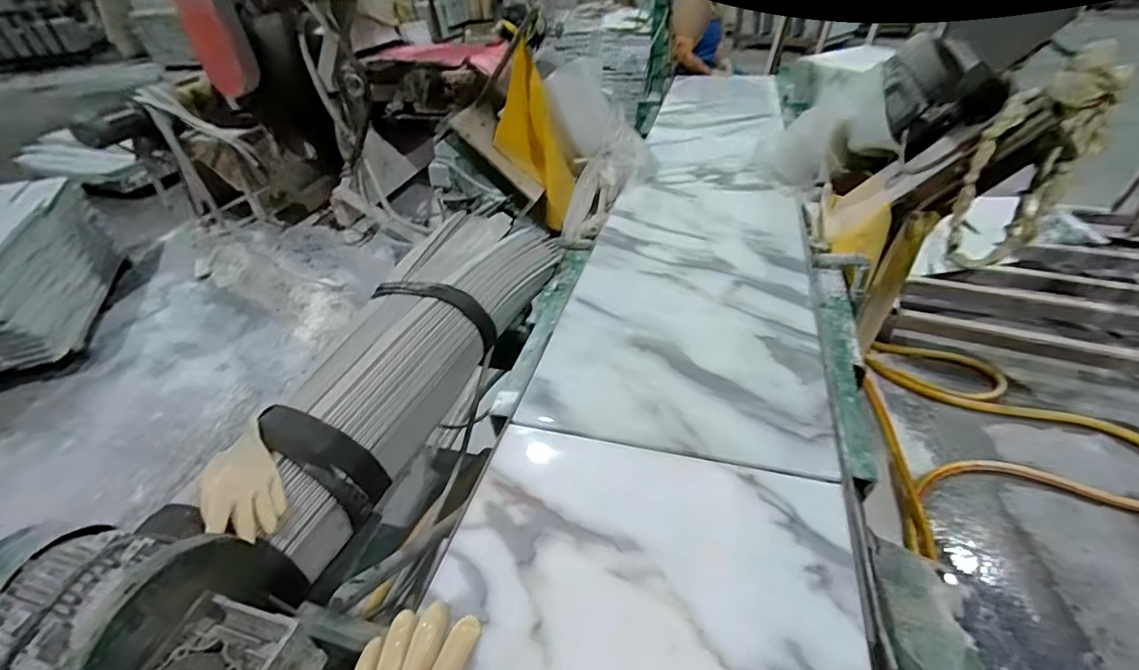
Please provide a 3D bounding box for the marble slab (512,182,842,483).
[{"bbox_3d":[0.253,-0.115,1.028,0.446,0.014,0.892,8,41,14],"label":"marble slab"}]

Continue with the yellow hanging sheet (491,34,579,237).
[{"bbox_3d":[-0.102,-0.513,1.361,0.163,0.462,0.087,-24,18,-17],"label":"yellow hanging sheet"}]

